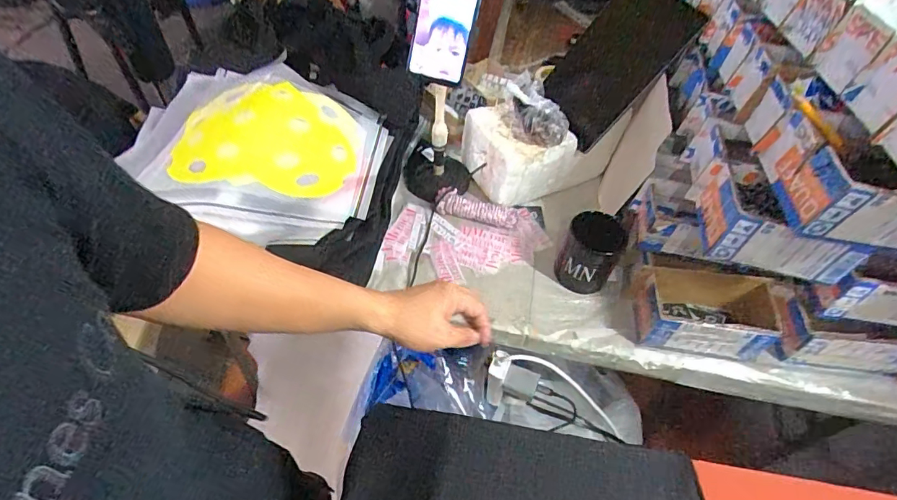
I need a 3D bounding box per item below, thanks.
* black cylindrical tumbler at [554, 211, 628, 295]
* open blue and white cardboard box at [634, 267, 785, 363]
[{"bbox_3d":[0.204,0.003,0.700,0.077,0.103,0.070,3,51,-3],"label":"black cylindrical tumbler"},{"bbox_3d":[0.353,0.086,0.661,0.192,0.075,0.097,9,51,2],"label":"open blue and white cardboard box"}]

